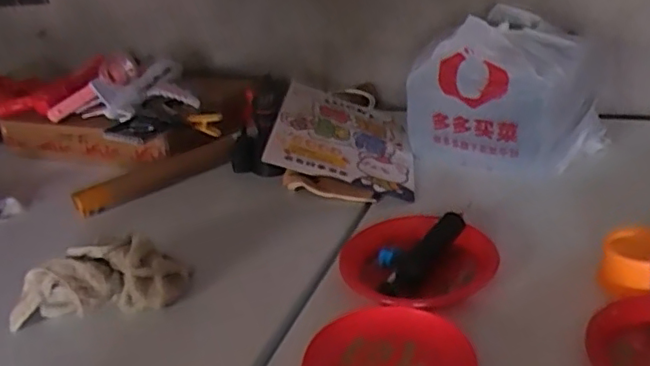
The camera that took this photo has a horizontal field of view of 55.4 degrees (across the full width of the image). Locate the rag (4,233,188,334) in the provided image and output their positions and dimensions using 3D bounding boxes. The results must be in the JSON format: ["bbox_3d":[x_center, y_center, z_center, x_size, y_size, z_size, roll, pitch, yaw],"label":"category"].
[{"bbox_3d":[-0.246,0.105,0.669,0.188,0.064,0.068,-11,27,-8],"label":"rag"}]

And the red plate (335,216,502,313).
[{"bbox_3d":[0.098,0.085,0.672,0.150,0.024,0.159,-6,26,3],"label":"red plate"}]

